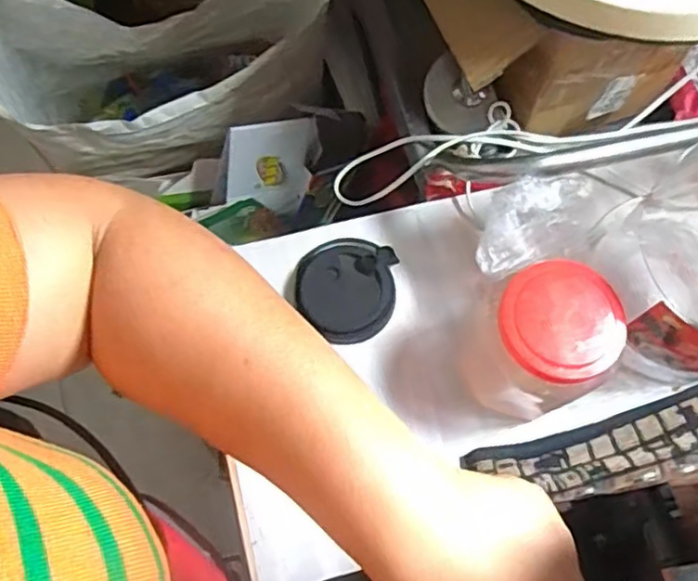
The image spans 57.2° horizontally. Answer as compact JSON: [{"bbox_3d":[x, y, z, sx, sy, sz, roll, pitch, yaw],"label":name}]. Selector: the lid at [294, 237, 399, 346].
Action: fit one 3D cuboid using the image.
[{"bbox_3d":[-0.002,-0.003,0.565,0.084,0.026,0.101,12,69,3],"label":"lid"}]

